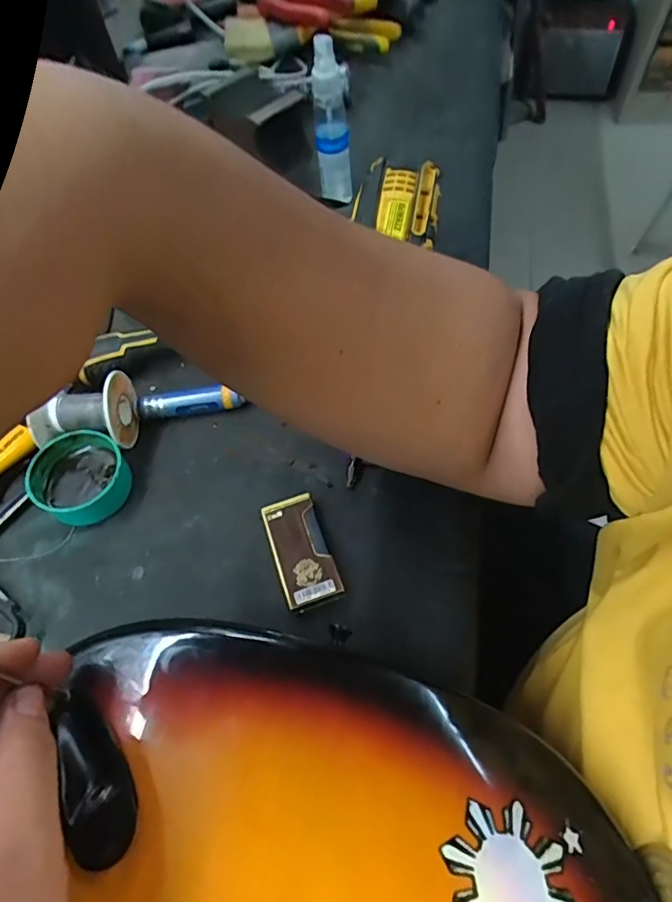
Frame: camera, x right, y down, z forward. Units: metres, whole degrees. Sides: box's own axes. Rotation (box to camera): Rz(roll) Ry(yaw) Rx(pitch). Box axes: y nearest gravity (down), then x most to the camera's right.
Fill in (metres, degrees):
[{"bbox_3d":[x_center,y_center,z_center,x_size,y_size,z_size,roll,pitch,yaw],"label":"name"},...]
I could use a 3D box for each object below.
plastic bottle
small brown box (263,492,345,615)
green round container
[{"bbox_3d":[-0.003,-0.279,0.458,0.029,0.133,0.025,-8,59,-1],"label":"plastic bottle"},{"bbox_3d":[-0.022,0.063,0.327,0.033,0.013,0.068,-18,60,-7],"label":"small brown box"},{"bbox_3d":[-0.173,0.019,0.358,0.058,0.030,0.058,-2,60,3],"label":"green round container"}]

